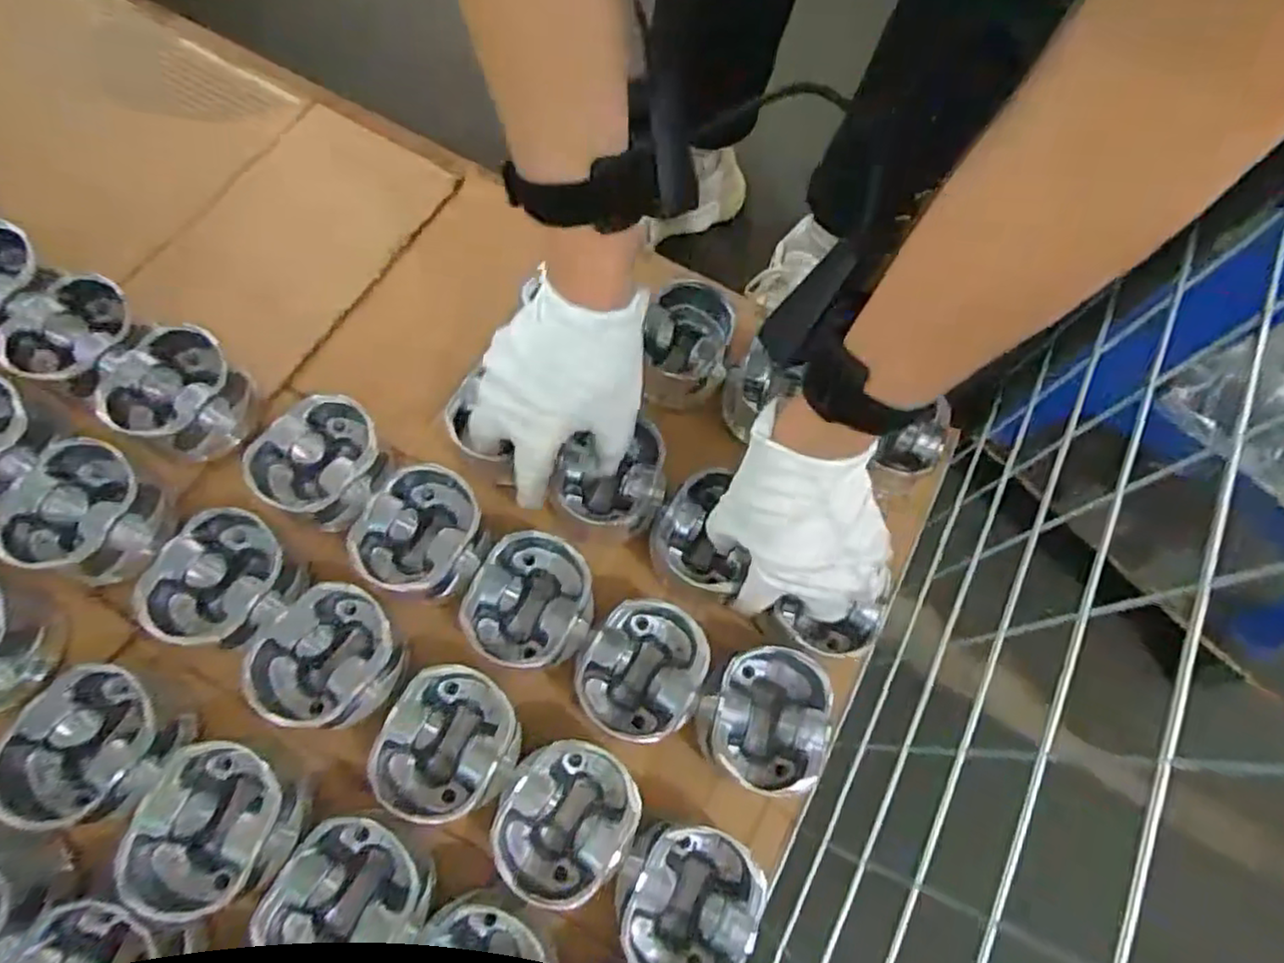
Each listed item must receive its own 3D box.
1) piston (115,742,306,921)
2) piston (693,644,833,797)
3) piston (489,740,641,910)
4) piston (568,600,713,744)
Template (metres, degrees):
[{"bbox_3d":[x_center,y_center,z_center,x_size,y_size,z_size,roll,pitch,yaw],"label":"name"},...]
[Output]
[{"bbox_3d":[-0.238,0.190,0.375,0.078,0.057,0.079,3,73,-2],"label":"piston"},{"bbox_3d":[0.076,0.147,0.432,0.075,0.047,0.085,15,73,2],"label":"piston"},{"bbox_3d":[-0.046,0.199,0.403,0.078,0.046,0.081,1,73,-2],"label":"piston"},{"bbox_3d":[0.000,0.121,0.436,0.087,0.046,0.078,-41,79,-13],"label":"piston"}]

